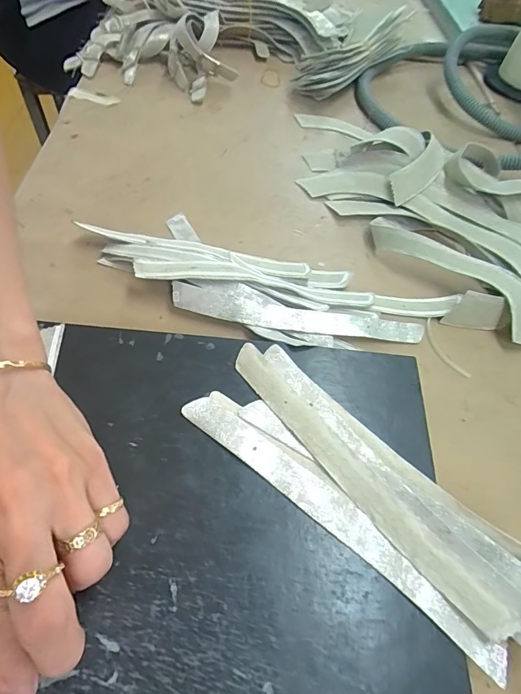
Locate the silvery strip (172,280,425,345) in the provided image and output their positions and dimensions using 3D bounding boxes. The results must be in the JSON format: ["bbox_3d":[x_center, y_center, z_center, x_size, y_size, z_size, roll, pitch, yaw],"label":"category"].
[{"bbox_3d":[0.029,-0.021,0.303,0.188,0.008,0.024,9,71,-5],"label":"silvery strip"}]

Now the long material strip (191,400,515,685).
[{"bbox_3d":[0.037,0.084,0.211,0.190,0.004,0.023,35,60,17],"label":"long material strip"}]

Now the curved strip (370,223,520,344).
[{"bbox_3d":[0.163,-0.063,0.333,0.045,0.025,0.156,-35,66,-25],"label":"curved strip"}]

